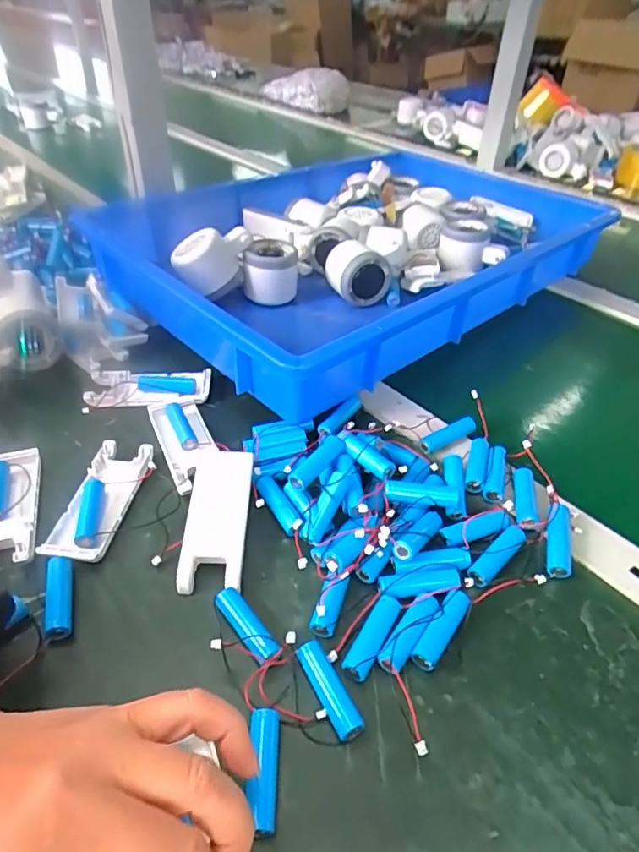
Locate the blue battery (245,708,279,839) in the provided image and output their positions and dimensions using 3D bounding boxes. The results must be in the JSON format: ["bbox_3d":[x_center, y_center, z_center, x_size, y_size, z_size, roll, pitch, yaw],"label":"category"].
[{"bbox_3d":[-0.027,0.163,0.251,0.013,0.015,0.050,0,42,-3],"label":"blue battery"}]

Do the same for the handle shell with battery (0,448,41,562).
[{"bbox_3d":[-0.219,0.057,0.364,0.041,0.013,0.098,-12,44,-15],"label":"handle shell with battery"}]

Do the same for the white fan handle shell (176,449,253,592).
[{"bbox_3d":[-0.068,0.057,0.357,0.041,0.021,0.107,0,42,-3],"label":"white fan handle shell"}]

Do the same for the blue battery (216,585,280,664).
[{"bbox_3d":[-0.042,0.114,0.302,0.016,0.017,0.050,-24,48,-27],"label":"blue battery"}]

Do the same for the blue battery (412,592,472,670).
[{"bbox_3d":[0.072,0.118,0.305,0.013,0.013,0.051,29,60,26],"label":"blue battery"}]

